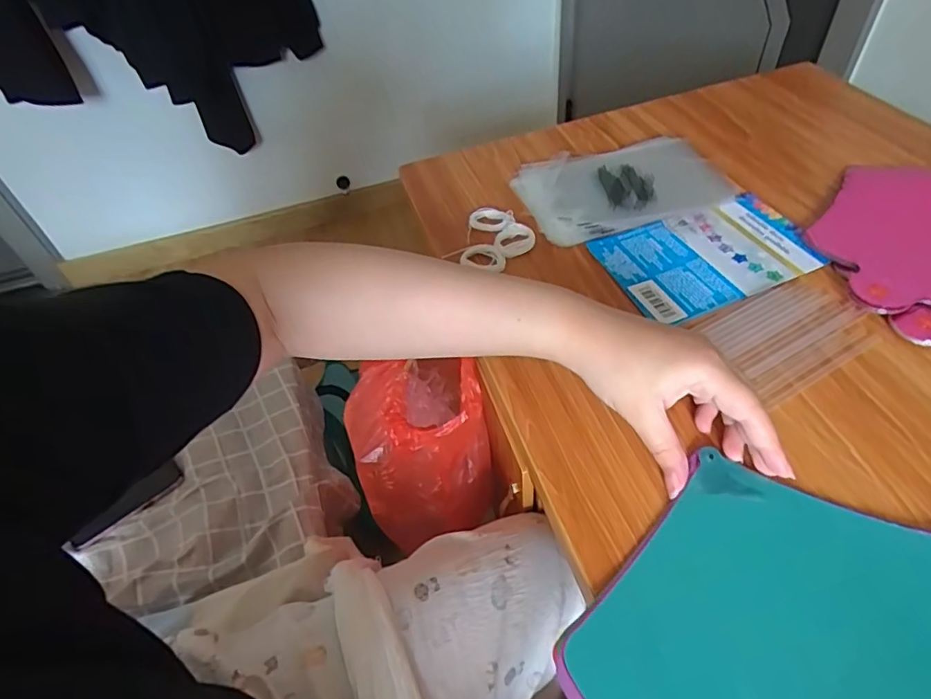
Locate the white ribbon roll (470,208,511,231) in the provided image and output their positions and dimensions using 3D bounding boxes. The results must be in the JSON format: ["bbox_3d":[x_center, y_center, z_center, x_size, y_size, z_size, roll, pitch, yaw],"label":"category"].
[{"bbox_3d":[0.024,-0.127,0.539,0.041,0.012,0.021,21,53,23],"label":"white ribbon roll"}]

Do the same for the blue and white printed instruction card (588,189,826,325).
[{"bbox_3d":[0.216,-0.084,0.490,0.175,0.008,0.117,-20,52,-11],"label":"blue and white printed instruction card"}]

